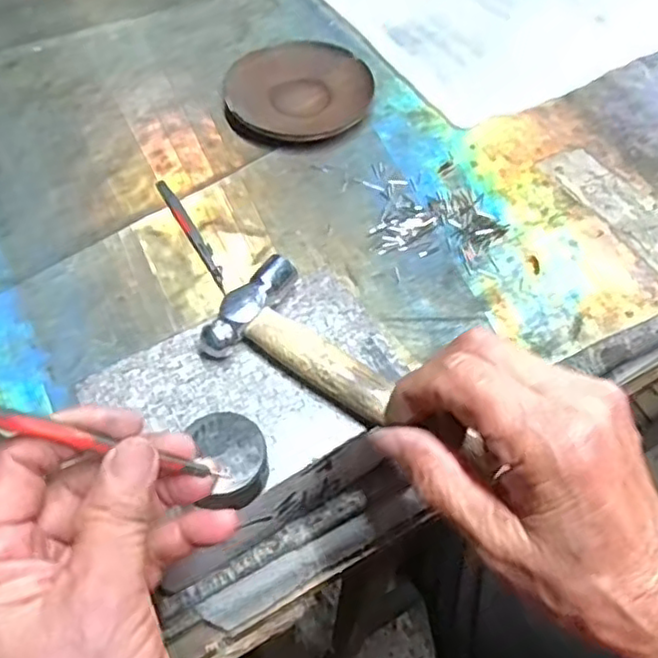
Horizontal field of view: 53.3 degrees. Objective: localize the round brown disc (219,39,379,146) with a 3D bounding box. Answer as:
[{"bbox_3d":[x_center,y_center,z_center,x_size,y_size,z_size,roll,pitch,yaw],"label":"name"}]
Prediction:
[{"bbox_3d":[-0.024,-0.188,0.521,0.114,0.015,0.100,-6,57,-6],"label":"round brown disc"}]

